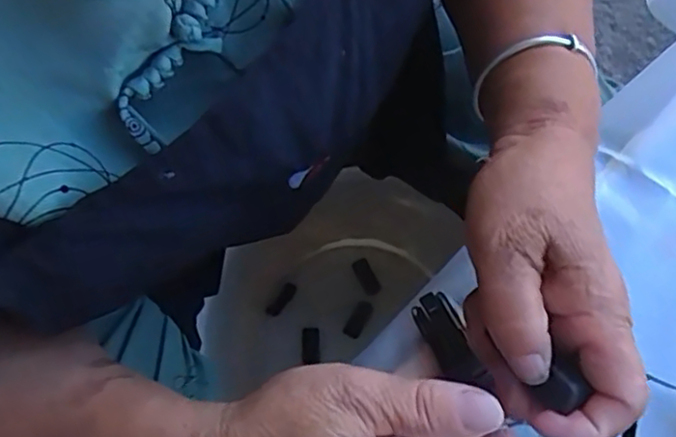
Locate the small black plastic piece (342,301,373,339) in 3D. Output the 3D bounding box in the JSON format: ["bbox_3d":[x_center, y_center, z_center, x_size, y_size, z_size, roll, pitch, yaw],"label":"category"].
[{"bbox_3d":[0.025,0.127,0.809,0.023,0.004,0.047,32,79,7],"label":"small black plastic piece"}]

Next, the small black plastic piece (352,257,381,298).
[{"bbox_3d":[0.036,0.075,0.821,0.022,0.004,0.049,-27,79,-6],"label":"small black plastic piece"}]

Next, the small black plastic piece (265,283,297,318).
[{"bbox_3d":[-0.071,0.103,0.813,0.018,0.004,0.049,36,80,8],"label":"small black plastic piece"}]

